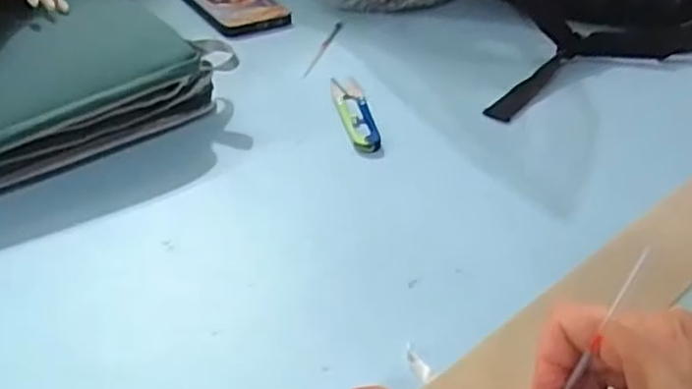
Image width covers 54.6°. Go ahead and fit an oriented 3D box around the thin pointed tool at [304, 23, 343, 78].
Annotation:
[{"bbox_3d":[-0.022,-0.144,0.652,0.007,0.004,0.120,14,38,11],"label":"thin pointed tool"}]

